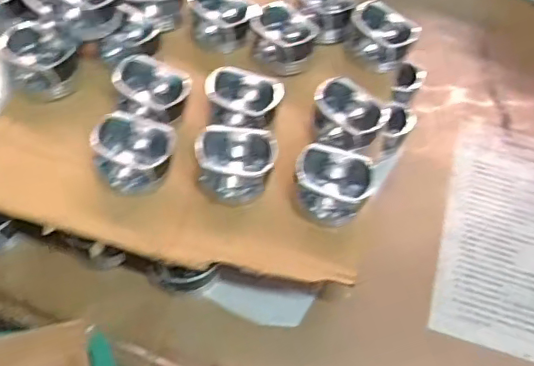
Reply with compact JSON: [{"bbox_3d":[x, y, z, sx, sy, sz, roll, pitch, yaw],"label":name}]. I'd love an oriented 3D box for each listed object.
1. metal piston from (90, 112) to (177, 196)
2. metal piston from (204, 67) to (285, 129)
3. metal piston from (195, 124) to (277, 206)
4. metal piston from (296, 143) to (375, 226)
[{"bbox_3d":[-0.129,-0.030,0.563,0.081,0.047,0.070,-2,57,-5],"label":"metal piston"},{"bbox_3d":[-0.025,-0.085,0.610,0.080,0.044,0.064,15,57,6],"label":"metal piston"},{"bbox_3d":[-0.029,-0.019,0.565,0.080,0.045,0.064,-6,57,-8],"label":"metal piston"},{"bbox_3d":[0.062,0.005,0.551,0.074,0.045,0.069,2,56,-3],"label":"metal piston"}]

